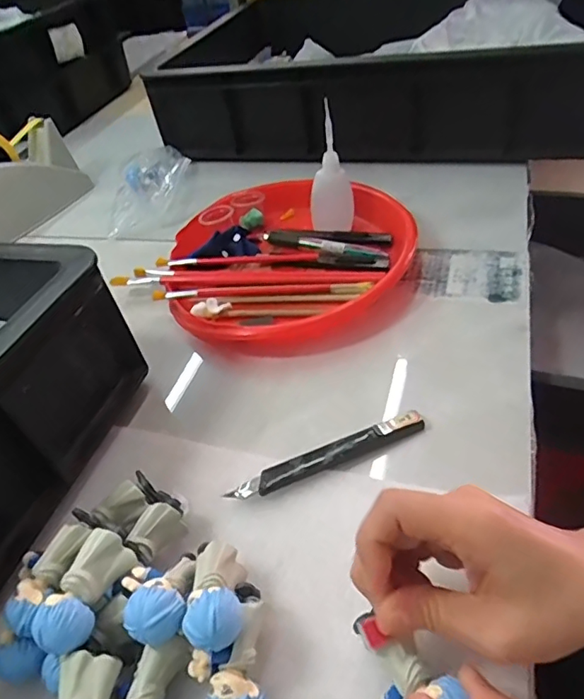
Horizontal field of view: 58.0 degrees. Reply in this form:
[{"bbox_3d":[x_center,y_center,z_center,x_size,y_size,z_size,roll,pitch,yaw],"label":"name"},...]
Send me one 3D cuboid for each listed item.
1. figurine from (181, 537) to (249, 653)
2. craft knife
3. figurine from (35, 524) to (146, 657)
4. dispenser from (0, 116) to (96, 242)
[{"bbox_3d":[-0.038,0.122,0.268,0.026,0.022,0.061,-7,18,0],"label":"figurine"},{"bbox_3d":[0.025,0.071,0.354,0.138,0.010,0.016,-22,43,-11],"label":"craft knife"},{"bbox_3d":[-0.103,0.120,0.266,0.024,0.019,0.059,11,47,23],"label":"figurine"},{"bbox_3d":[-0.379,-0.215,0.682,0.074,0.119,0.209,18,50,31],"label":"dispenser"}]

